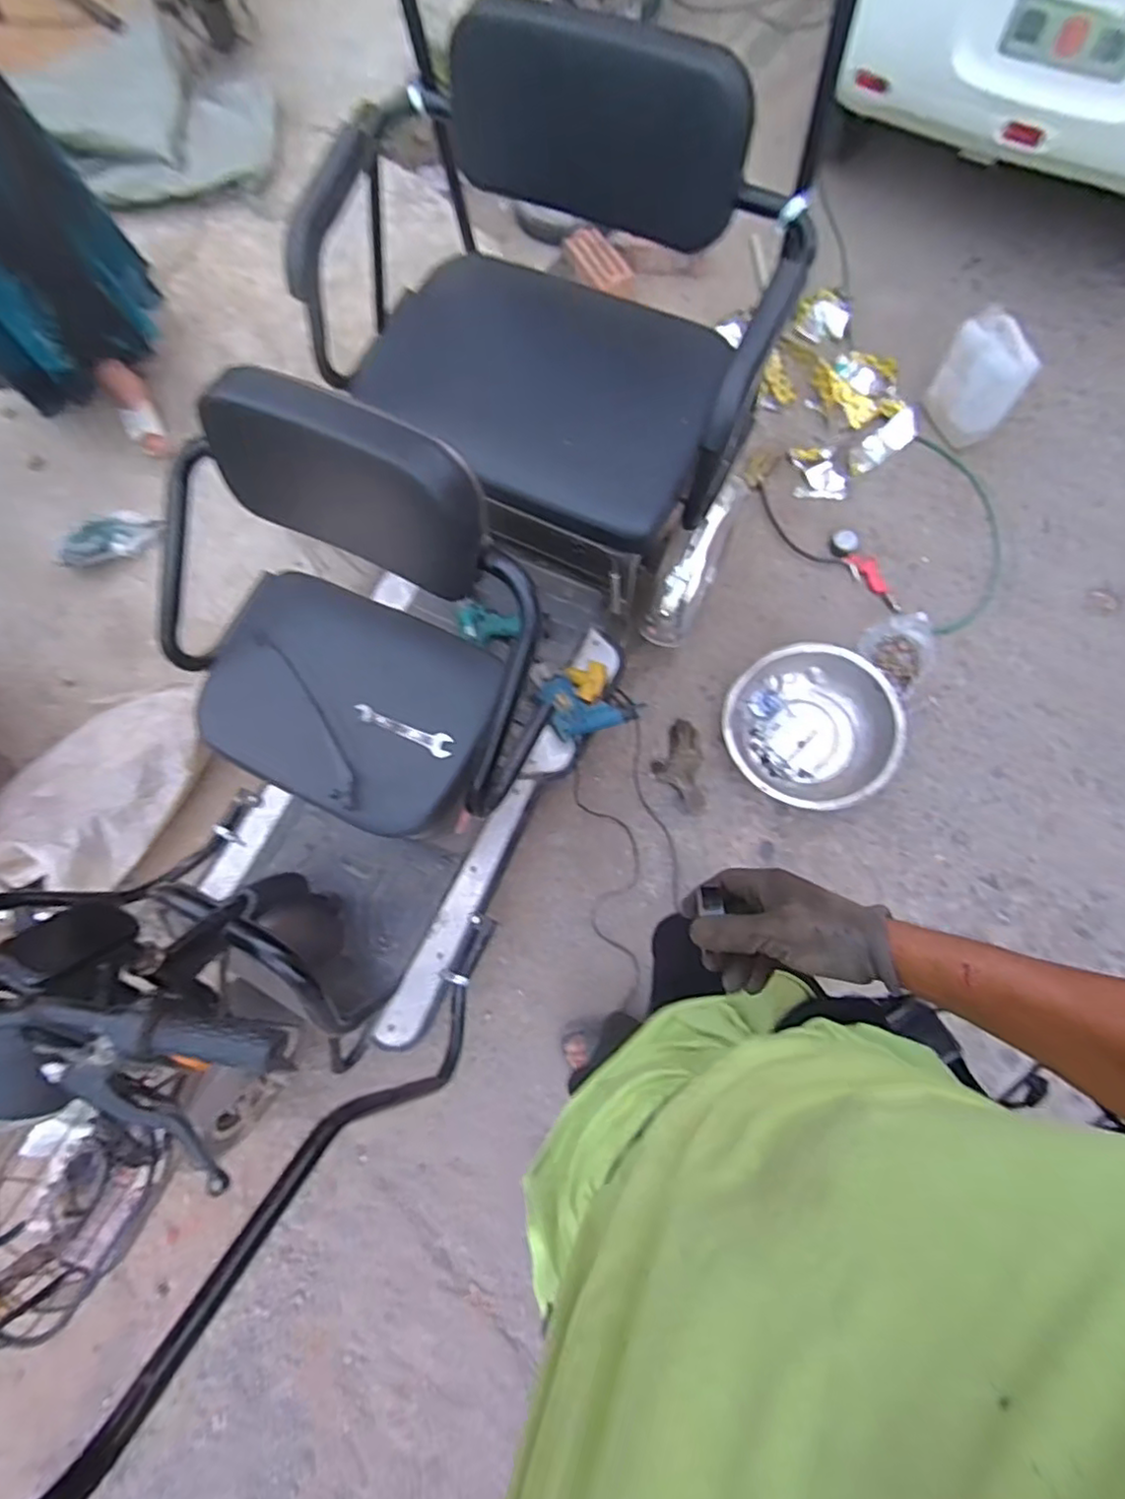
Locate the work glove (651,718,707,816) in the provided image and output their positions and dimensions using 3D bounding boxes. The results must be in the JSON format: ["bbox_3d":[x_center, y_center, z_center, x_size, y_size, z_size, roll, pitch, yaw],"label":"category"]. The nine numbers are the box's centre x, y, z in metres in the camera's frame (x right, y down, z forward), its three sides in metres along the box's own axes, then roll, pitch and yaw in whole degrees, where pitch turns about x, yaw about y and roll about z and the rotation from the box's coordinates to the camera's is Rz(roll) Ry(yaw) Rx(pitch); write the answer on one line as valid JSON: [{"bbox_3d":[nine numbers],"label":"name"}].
[{"bbox_3d":[0.265,0.040,1.494,0.107,0.023,0.213,-3,74,3],"label":"work glove"}]

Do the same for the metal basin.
[{"bbox_3d":[0.549,-0.049,1.462,0.360,0.108,0.359,-1,74,3],"label":"metal basin"}]

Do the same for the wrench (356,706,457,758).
[{"bbox_3d":[-0.232,-0.031,0.964,0.159,0.006,0.036,25,63,11],"label":"wrench"}]

